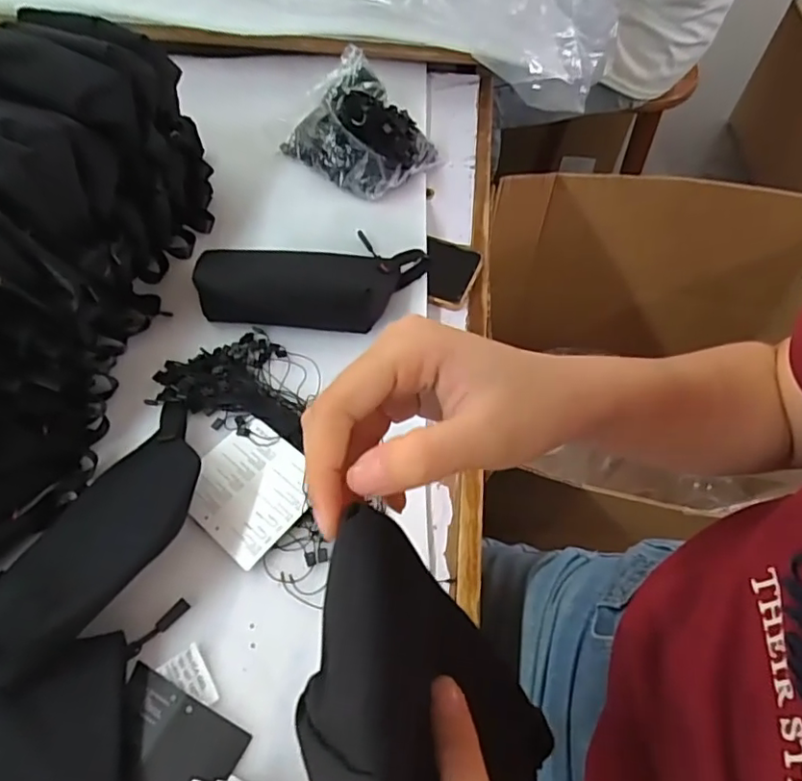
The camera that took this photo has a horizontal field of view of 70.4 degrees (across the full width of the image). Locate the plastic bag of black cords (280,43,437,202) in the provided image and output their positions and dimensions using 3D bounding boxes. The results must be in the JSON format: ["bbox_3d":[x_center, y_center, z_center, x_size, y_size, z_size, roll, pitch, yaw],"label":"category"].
[{"bbox_3d":[-0.044,-0.294,0.639,0.162,0.072,0.127,40,64,22],"label":"plastic bag of black cords"}]

